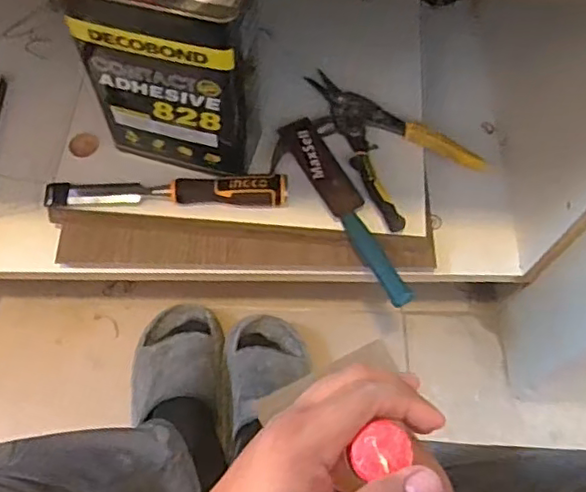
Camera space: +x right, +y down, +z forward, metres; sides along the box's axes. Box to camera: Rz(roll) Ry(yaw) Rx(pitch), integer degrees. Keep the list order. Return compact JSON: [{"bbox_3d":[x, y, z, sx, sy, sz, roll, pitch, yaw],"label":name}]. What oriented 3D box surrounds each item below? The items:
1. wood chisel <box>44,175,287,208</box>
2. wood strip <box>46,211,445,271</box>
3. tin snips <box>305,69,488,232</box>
[{"bbox_3d":[-0.144,-0.063,0.697,0.271,0.022,0.032,0,64,-2],"label":"wood chisel"},{"bbox_3d":[-0.056,0.001,0.712,0.424,0.014,0.066,3,106,-1],"label":"wood strip"},{"bbox_3d":[0.096,-0.136,0.751,0.143,0.037,0.236,-36,70,-18],"label":"tin snips"}]

